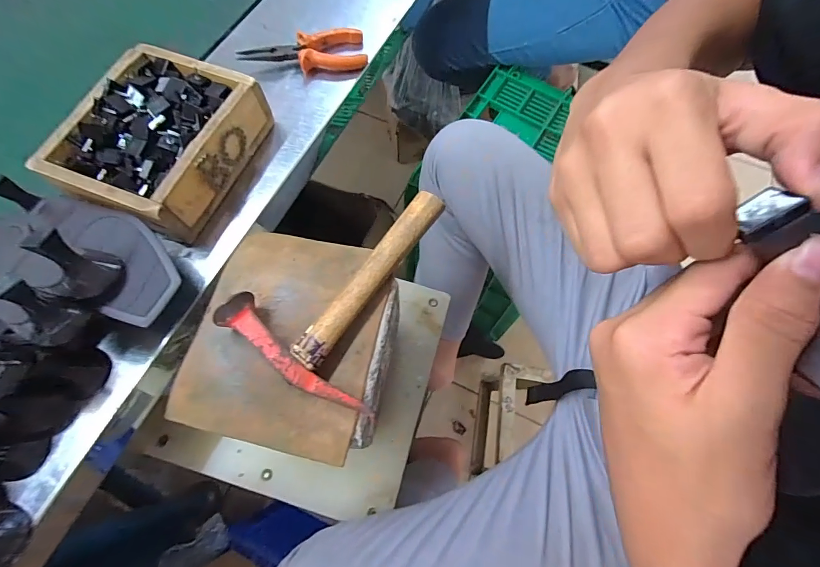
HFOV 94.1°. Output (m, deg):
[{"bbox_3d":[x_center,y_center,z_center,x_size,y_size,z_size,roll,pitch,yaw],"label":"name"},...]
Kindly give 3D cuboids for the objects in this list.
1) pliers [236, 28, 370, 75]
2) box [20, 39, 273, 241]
[{"bbox_3d":[-0.134,-0.290,0.489,0.152,0.027,0.054,-13,69,-5],"label":"pliers"},{"bbox_3d":[-0.265,-0.153,0.406,0.158,0.059,0.178,22,70,9],"label":"box"}]

